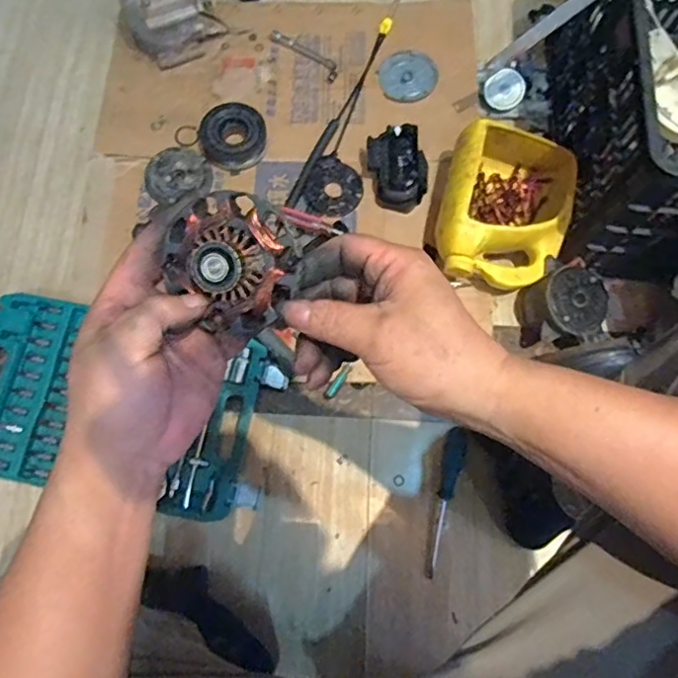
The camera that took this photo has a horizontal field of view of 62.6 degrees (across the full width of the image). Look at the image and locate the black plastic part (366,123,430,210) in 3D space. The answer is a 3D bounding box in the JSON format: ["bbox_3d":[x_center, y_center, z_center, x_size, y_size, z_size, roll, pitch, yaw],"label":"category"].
[{"bbox_3d":[0.091,-0.261,0.862,0.081,0.068,0.118,-15,73,-2],"label":"black plastic part"}]

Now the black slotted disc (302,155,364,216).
[{"bbox_3d":[-0.012,-0.240,0.881,0.090,0.014,0.102,-19,71,-5],"label":"black slotted disc"}]

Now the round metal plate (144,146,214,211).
[{"bbox_3d":[-0.255,-0.259,0.885,0.101,0.018,0.098,-1,71,2],"label":"round metal plate"}]

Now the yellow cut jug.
[{"bbox_3d":[0.240,-0.187,0.813,0.180,0.117,0.229,17,75,7],"label":"yellow cut jug"}]

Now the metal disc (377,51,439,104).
[{"bbox_3d":[0.117,-0.448,0.953,0.100,0.010,0.097,-1,71,2],"label":"metal disc"}]

